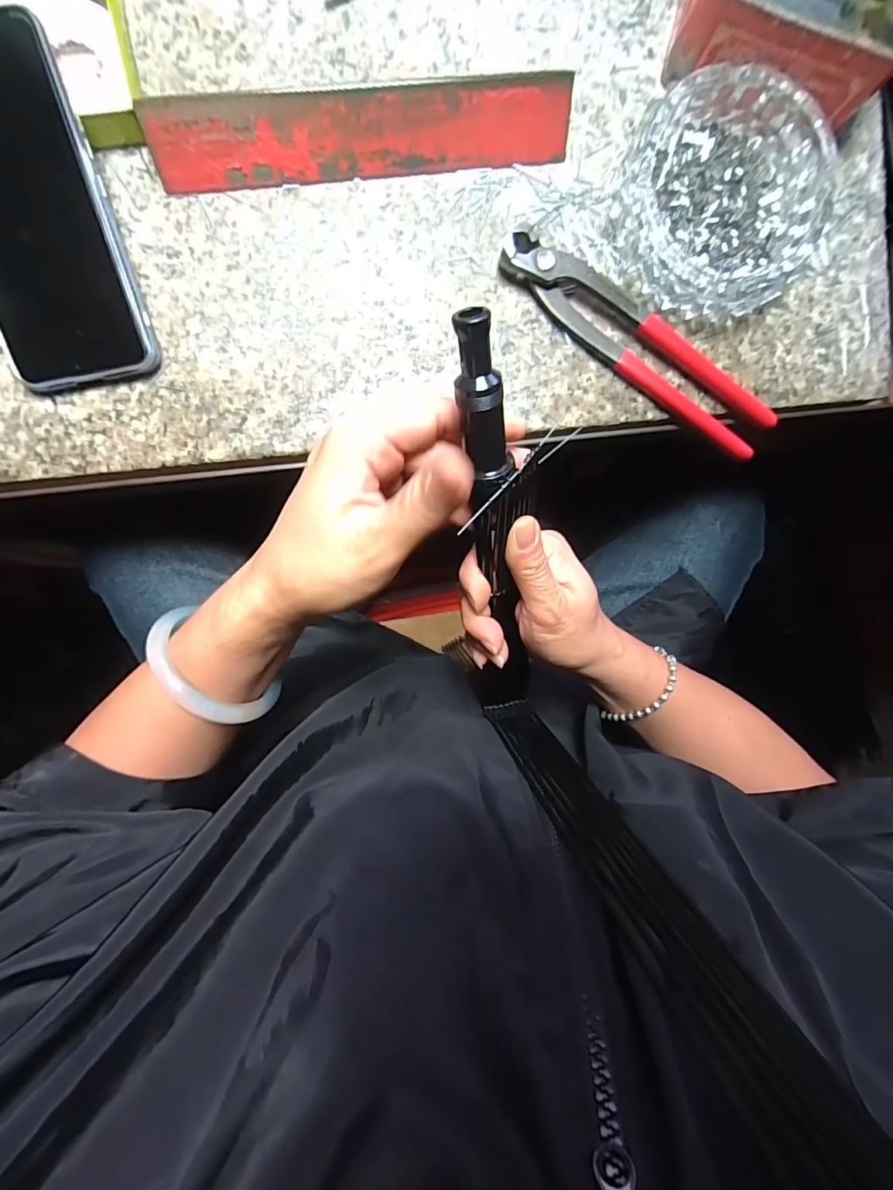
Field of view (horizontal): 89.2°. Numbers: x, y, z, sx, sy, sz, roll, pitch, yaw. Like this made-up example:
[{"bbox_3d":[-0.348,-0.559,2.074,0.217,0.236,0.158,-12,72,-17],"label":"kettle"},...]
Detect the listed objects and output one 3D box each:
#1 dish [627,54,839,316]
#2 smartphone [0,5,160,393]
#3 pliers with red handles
[{"bbox_3d":[0.175,-0.238,0.272,0.124,0.031,0.119,-1,95,-6],"label":"dish"},{"bbox_3d":[-0.214,-0.194,0.233,0.077,0.008,0.157,-12,106,0],"label":"smartphone"},{"bbox_3d":[0.121,-0.155,0.279,0.192,0.018,0.038,35,91,-8],"label":"pliers with red handles"}]

